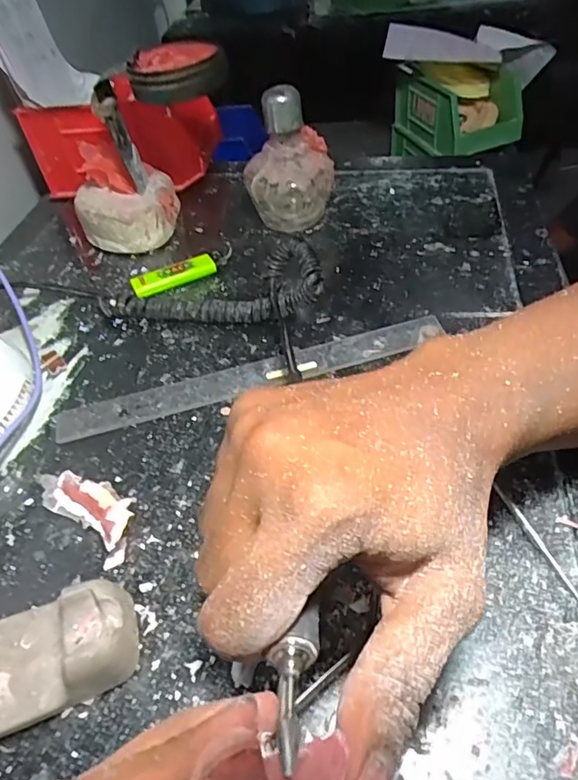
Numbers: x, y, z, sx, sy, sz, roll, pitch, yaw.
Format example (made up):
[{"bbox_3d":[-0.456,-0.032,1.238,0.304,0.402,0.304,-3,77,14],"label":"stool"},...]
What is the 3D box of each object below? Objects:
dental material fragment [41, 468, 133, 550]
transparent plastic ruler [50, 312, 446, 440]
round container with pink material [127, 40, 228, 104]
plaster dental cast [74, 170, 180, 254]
[{"bbox_3d":[-0.108,0.061,0.286,0.065,0.019,0.027,23,54,25],"label":"dental material fragment"},{"bbox_3d":[-0.022,-0.010,0.352,0.257,0.004,0.029,-15,47,-7],"label":"transparent plastic ruler"},{"bbox_3d":[-0.085,-0.245,0.407,0.062,0.027,0.067,-3,47,4],"label":"round container with pink material"},{"bbox_3d":[-0.143,-0.159,0.482,0.087,0.040,0.069,-15,48,-7],"label":"plaster dental cast"}]

